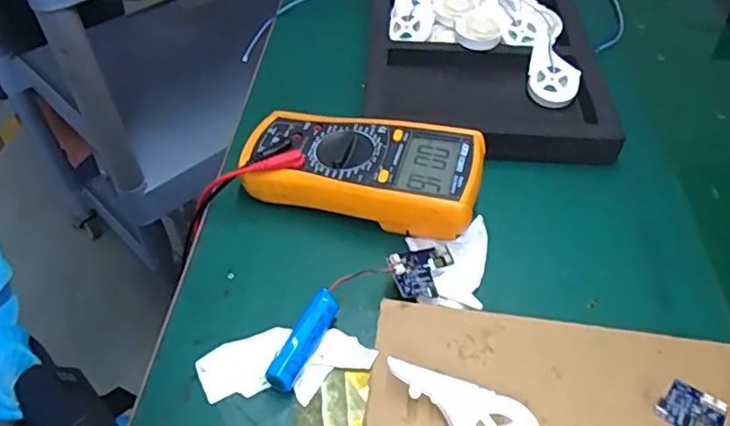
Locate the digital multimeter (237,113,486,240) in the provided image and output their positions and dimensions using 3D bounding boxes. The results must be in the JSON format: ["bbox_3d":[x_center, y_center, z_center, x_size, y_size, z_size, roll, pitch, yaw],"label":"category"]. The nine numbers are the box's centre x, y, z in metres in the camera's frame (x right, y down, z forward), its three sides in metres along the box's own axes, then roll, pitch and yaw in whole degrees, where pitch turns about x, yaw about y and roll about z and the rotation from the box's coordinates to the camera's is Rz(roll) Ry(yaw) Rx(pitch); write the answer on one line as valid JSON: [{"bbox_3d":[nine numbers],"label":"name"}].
[{"bbox_3d":[-0.005,-0.034,0.452,0.185,0.046,0.085,12,50,10],"label":"digital multimeter"}]

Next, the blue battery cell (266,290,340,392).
[{"bbox_3d":[-0.039,0.083,0.364,0.017,0.020,0.068,19,51,16],"label":"blue battery cell"}]

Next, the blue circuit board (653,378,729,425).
[{"bbox_3d":[0.188,0.124,0.329,0.035,0.009,0.057,27,54,21],"label":"blue circuit board"}]

